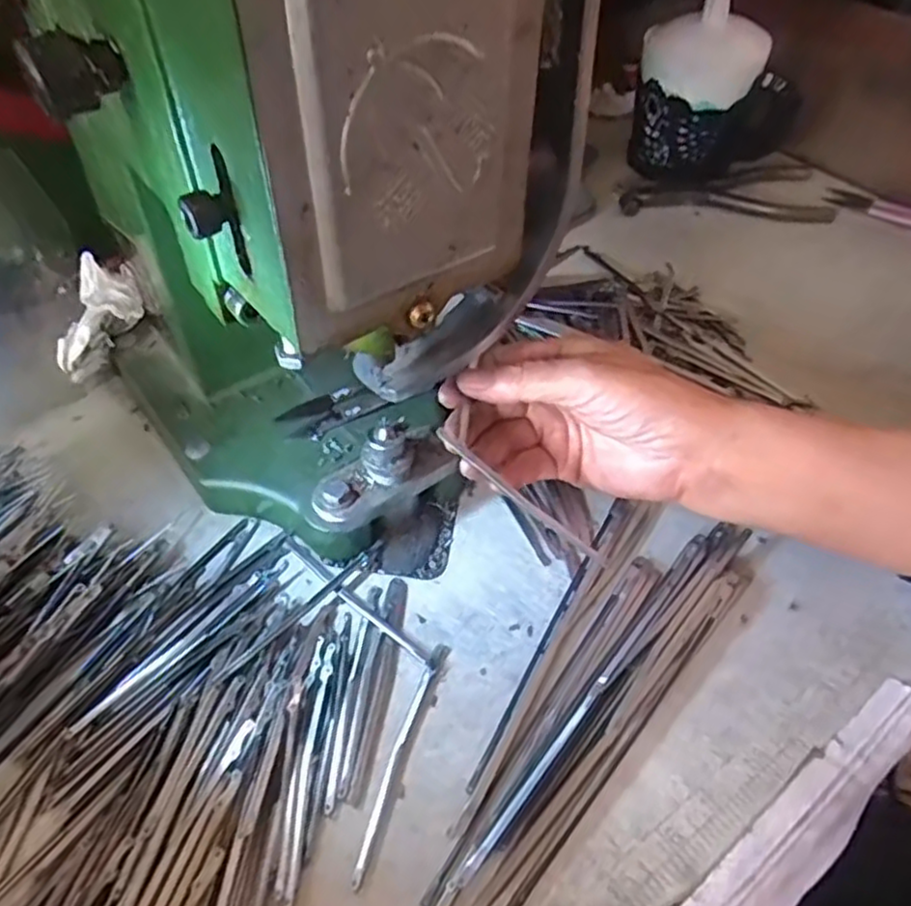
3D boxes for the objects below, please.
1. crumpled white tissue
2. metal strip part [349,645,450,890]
[{"bbox_3d":[-0.199,-0.073,0.404,0.027,0.032,0.069,25,92,20],"label":"crumpled white tissue"},{"bbox_3d":[-0.022,0.120,0.287,0.007,0.004,0.098,15,50,12],"label":"metal strip part"}]

